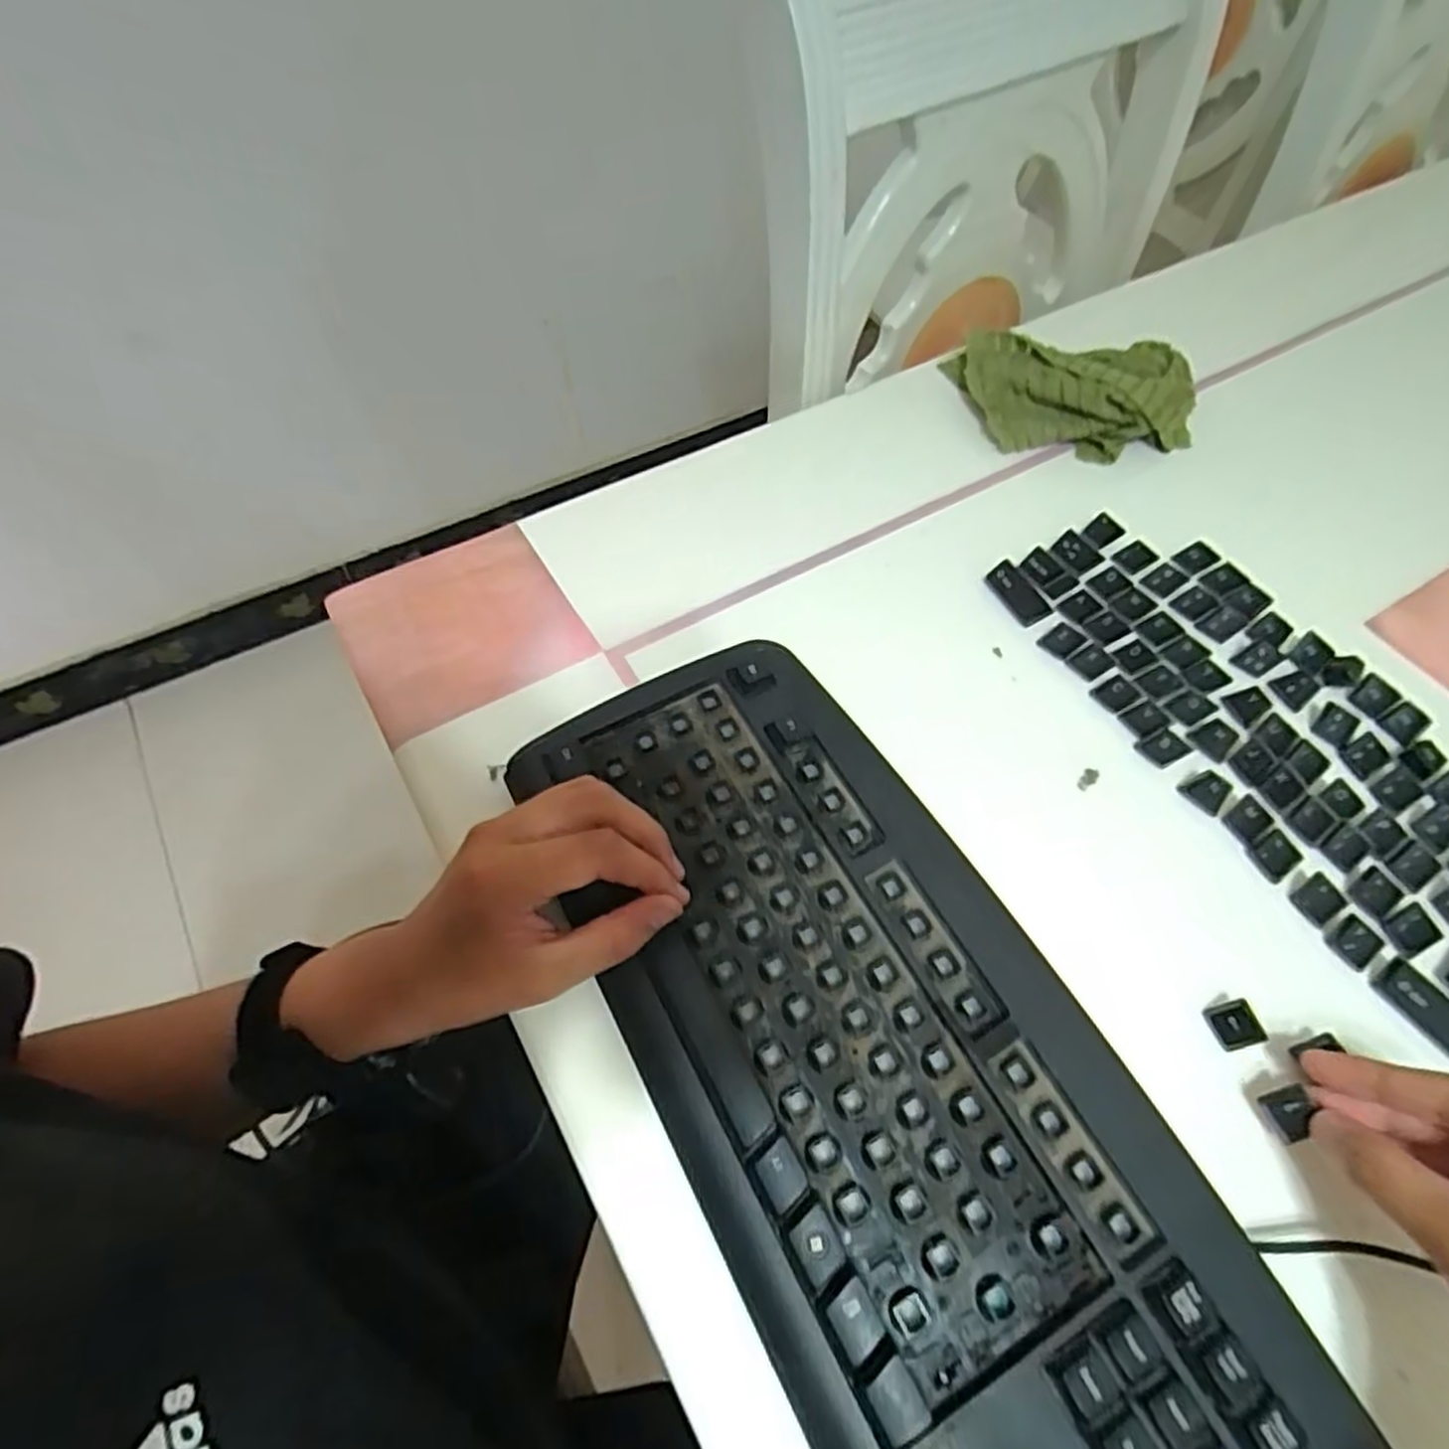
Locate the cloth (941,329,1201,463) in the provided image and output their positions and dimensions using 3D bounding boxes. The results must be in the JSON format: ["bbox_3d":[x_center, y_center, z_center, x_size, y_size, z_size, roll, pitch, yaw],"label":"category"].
[{"bbox_3d":[0.236,-0.225,0.520,0.160,0.042,0.091,10,59,3],"label":"cloth"}]

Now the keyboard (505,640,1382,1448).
[{"bbox_3d":[0.070,0.150,0.288,0.167,0.018,0.432,-21,62,-14],"label":"keyboard"}]

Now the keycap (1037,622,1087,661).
[{"bbox_3d":[0.186,-0.046,0.424,0.015,0.013,0.019,-35,67,-21],"label":"keycap"}]

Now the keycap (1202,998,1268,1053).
[{"bbox_3d":[0.216,0.127,0.325,0.015,0.015,0.019,-15,61,-11],"label":"keycap"}]

